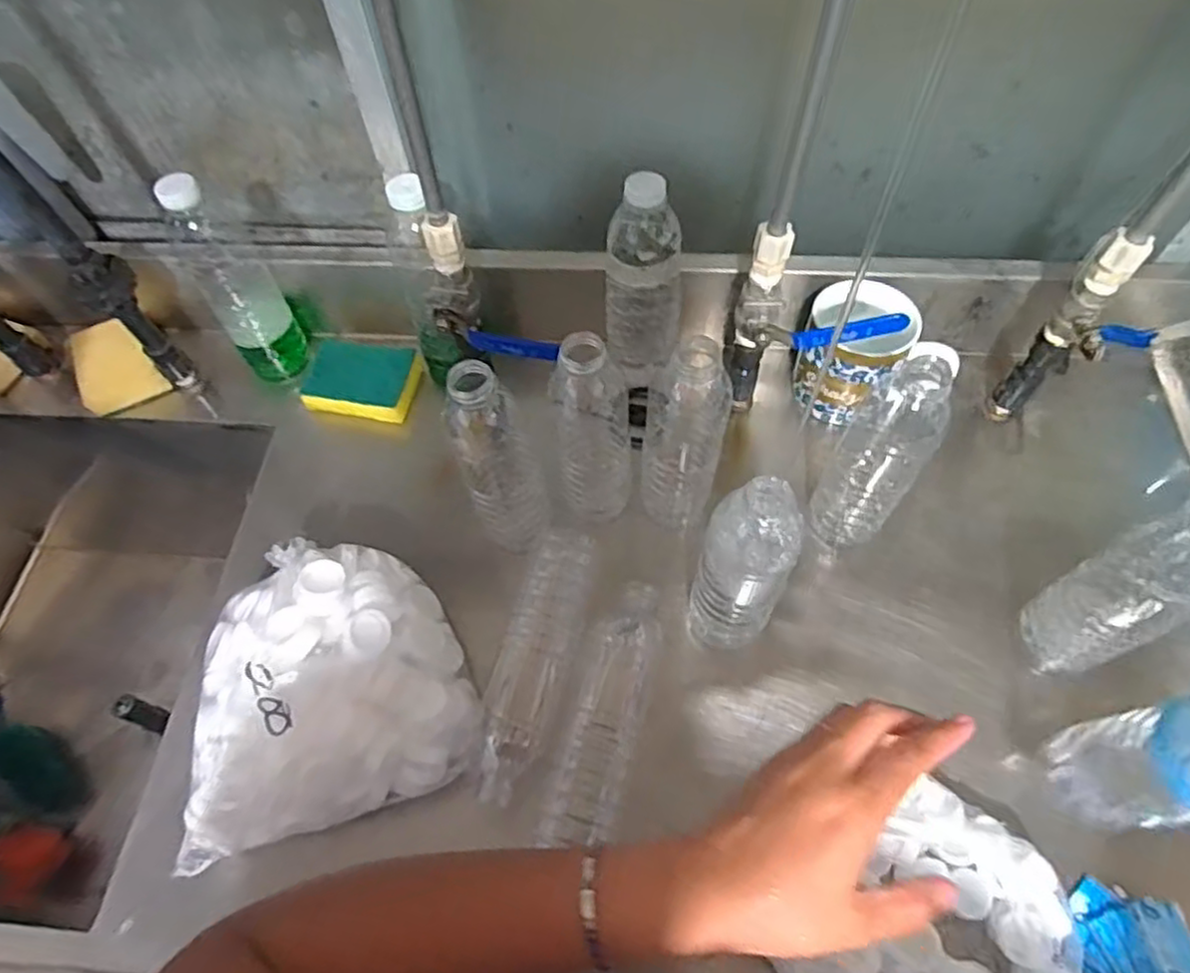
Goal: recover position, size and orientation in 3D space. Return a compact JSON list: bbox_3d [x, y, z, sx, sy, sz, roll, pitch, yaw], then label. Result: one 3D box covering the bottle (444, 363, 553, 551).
[{"bbox_3d":[-0.073,-0.015,0.544,0.059,0.200,0.059,-16,59,-6],"label":"bottle"}]

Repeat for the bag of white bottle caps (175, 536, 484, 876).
[{"bbox_3d":[-0.183,0.144,0.502,0.186,0.092,0.214,-2,59,3],"label":"bag of white bottle caps"}]

